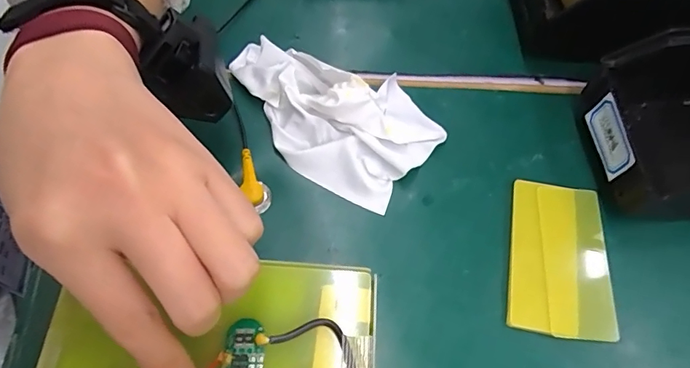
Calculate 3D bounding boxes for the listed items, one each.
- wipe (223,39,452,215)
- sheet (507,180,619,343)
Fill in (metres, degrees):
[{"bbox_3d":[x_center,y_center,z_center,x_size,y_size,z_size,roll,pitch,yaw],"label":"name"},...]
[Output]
[{"bbox_3d":[-0.013,-0.059,0.323,0.153,0.038,0.093,37,69,15],"label":"wipe"},{"bbox_3d":[0.134,0.046,0.295,0.061,0.005,0.094,9,65,3],"label":"sheet"}]

